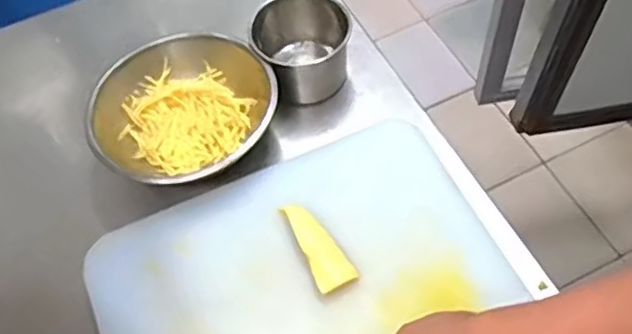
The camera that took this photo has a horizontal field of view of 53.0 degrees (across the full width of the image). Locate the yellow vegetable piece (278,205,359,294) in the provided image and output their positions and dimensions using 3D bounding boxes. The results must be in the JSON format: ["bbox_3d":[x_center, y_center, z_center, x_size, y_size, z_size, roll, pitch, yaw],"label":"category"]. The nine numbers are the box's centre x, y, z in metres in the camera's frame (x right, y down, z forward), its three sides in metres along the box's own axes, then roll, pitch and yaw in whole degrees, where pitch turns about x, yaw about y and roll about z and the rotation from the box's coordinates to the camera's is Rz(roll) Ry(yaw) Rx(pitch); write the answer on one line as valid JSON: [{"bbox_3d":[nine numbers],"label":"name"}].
[{"bbox_3d":[0.004,0.077,0.644,0.040,0.014,0.099,-24,60,-10],"label":"yellow vegetable piece"}]

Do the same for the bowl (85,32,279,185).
[{"bbox_3d":[-0.156,-0.076,0.734,0.209,0.078,0.170,-38,63,-17],"label":"bowl"}]

